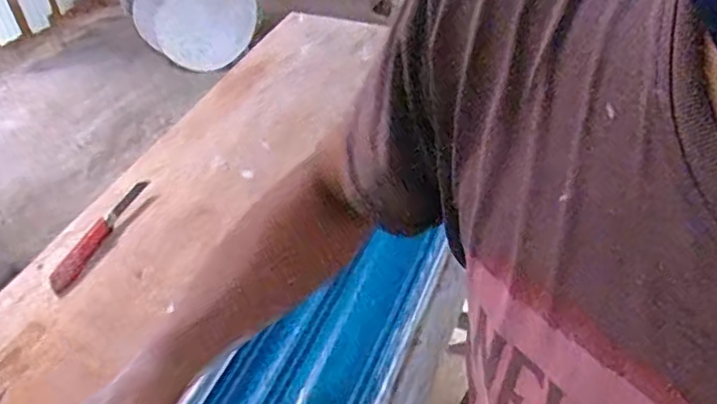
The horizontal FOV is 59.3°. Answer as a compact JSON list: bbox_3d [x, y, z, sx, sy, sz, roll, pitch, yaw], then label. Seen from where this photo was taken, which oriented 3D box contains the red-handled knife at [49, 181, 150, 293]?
[{"bbox_3d":[-0.403,0.046,0.978,0.038,0.024,0.222,11,44,17],"label":"red-handled knife"}]

